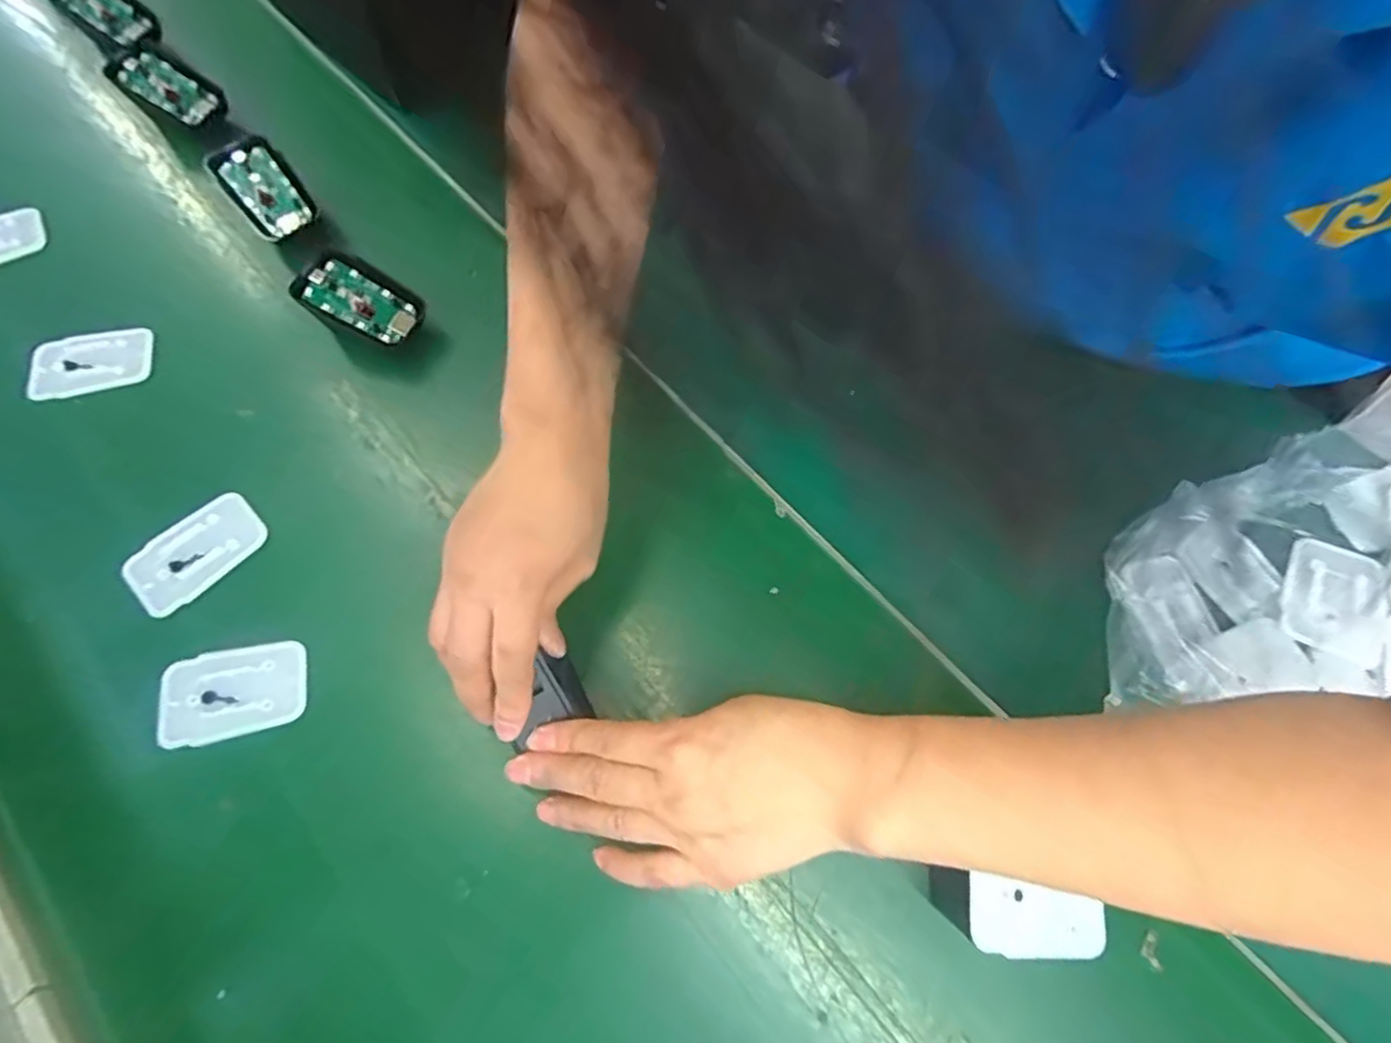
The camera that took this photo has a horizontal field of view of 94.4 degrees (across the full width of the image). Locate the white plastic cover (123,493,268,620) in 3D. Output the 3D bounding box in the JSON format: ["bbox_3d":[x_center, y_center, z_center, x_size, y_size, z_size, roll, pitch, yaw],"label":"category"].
[{"bbox_3d":[-0.277,0.017,0.357,0.071,0.007,0.041,-43,76,-15],"label":"white plastic cover"}]

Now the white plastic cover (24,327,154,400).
[{"bbox_3d":[-0.380,-0.100,0.405,0.068,0.008,0.042,-15,75,-14],"label":"white plastic cover"}]

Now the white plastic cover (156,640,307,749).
[{"bbox_3d":[-0.238,0.088,0.331,0.068,0.009,0.045,-12,70,-6],"label":"white plastic cover"}]

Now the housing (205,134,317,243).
[{"bbox_3d":[-0.290,-0.224,0.433,0.042,0.008,0.073,-39,94,-11],"label":"housing"}]

